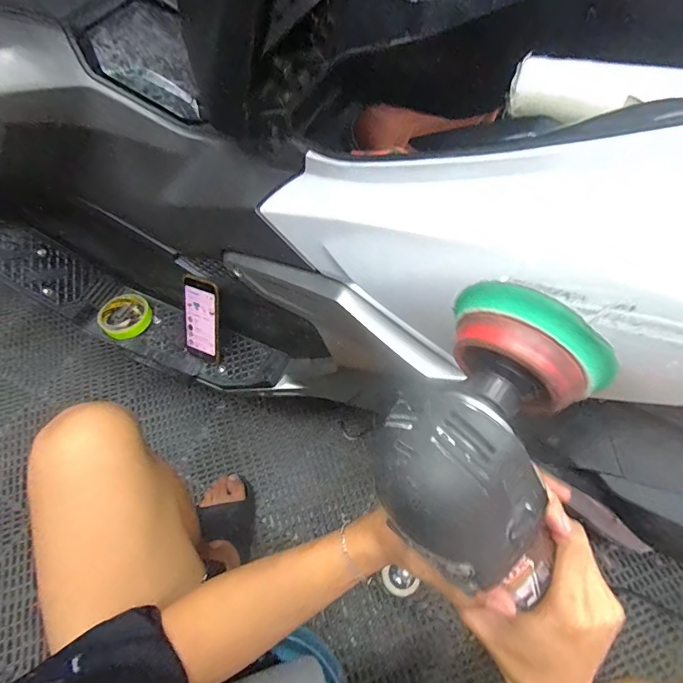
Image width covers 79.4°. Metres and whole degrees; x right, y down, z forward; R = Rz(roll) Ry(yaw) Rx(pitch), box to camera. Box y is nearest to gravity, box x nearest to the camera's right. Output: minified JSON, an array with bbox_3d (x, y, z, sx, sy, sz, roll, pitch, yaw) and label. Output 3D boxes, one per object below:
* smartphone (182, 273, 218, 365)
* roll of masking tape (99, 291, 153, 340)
[{"bbox_3d":[-0.218,-0.031,0.641,0.062,0.137,0.009,19,27,15],"label":"smartphone"},{"bbox_3d":[-0.379,-0.046,0.722,0.089,0.021,0.084,0,61,0],"label":"roll of masking tape"}]

